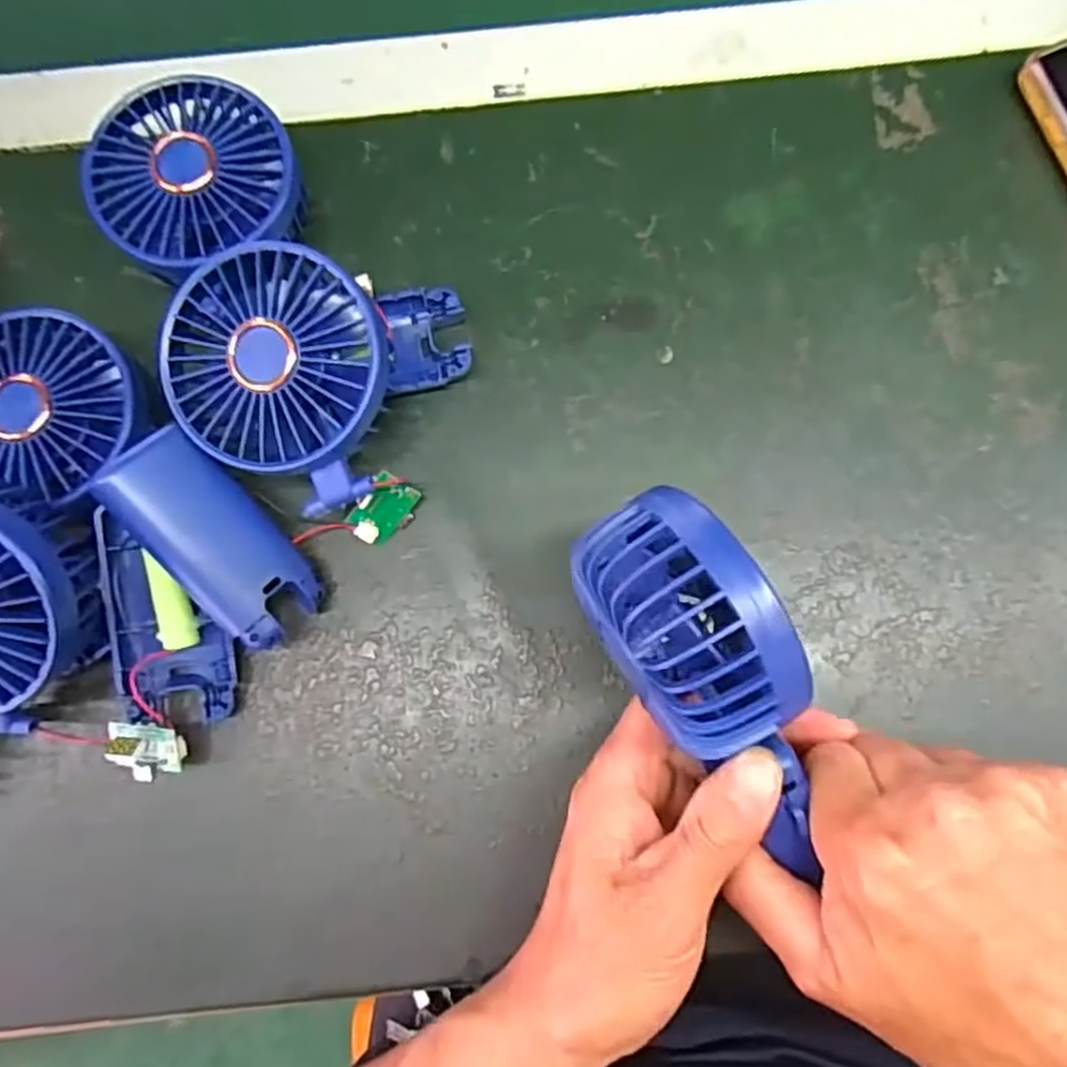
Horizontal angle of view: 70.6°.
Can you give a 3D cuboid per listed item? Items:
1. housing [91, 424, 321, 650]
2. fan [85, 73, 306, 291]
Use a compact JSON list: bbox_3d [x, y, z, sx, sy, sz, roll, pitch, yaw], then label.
[{"bbox_3d":[-0.126,0.002,0.302,0.090,0.012,0.044,50,58,-14],"label":"housing"},{"bbox_3d":[-0.146,-0.152,0.335,0.082,0.048,0.083,0,82,0],"label":"fan"}]

